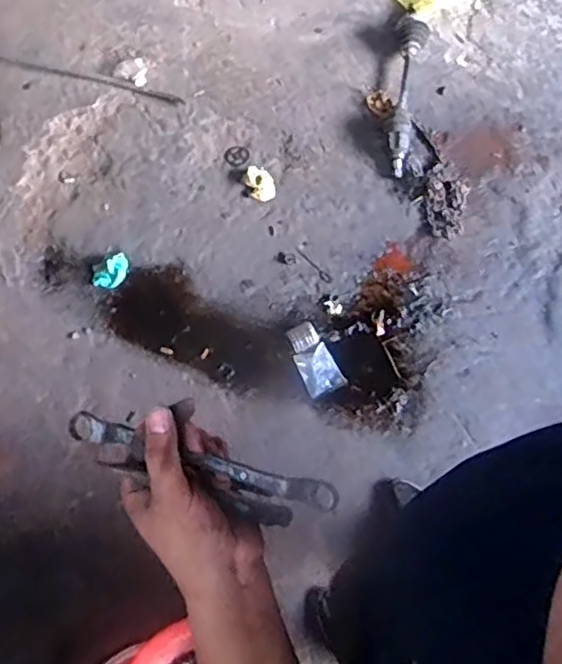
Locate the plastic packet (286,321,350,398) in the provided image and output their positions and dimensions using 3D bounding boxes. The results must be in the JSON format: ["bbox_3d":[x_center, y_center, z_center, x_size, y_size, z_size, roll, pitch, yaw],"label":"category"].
[{"bbox_3d":[0.081,0.070,1.706,0.100,0.015,0.191,-30,74,-7],"label":"plastic packet"}]

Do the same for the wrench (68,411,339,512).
[{"bbox_3d":[-0.065,0.095,0.495,0.225,0.013,0.023,13,73,20],"label":"wrench"}]

